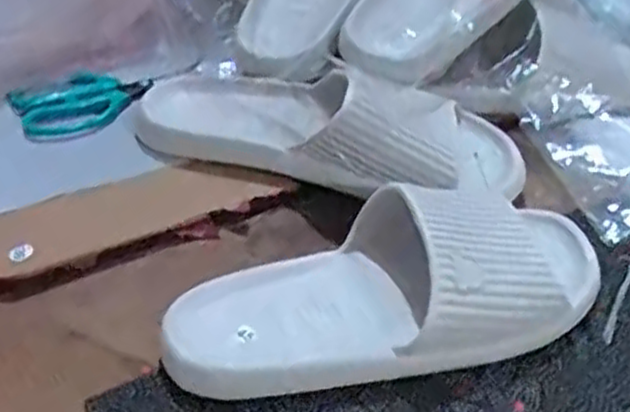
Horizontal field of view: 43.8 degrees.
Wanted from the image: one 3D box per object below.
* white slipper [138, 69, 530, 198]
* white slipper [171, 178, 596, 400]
[{"bbox_3d":[0.010,-0.071,0.582,0.292,0.064,0.099,11,41,10],"label":"white slipper"},{"bbox_3d":[0.049,0.046,0.459,0.267,0.065,0.107,-16,43,-20],"label":"white slipper"}]

